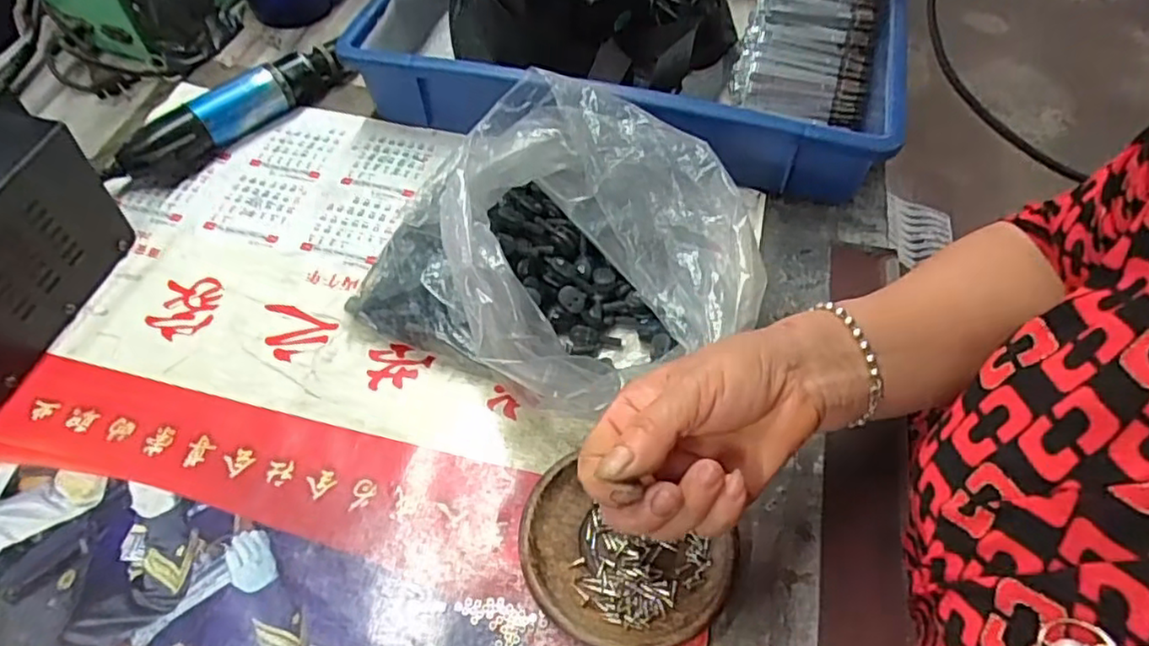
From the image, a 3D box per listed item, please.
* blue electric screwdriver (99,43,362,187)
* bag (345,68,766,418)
[{"bbox_3d":[-0.285,-0.177,0.558,0.210,0.043,0.041,-35,63,-22],"label":"blue electric screwdriver"},{"bbox_3d":[-0.004,-0.037,0.431,0.216,0.107,0.218,38,63,22],"label":"bag"}]

